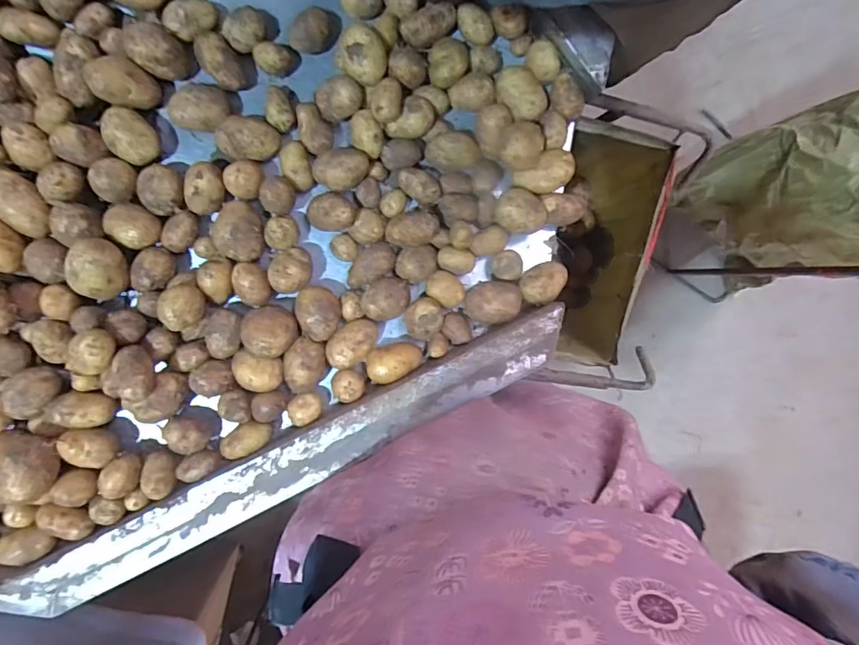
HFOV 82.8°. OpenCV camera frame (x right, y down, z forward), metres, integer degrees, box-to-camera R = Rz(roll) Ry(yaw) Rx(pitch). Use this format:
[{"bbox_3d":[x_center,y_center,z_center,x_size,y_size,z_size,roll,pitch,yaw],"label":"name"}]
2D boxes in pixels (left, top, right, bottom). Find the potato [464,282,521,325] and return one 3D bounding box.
[{"bbox_3d":[0.067,-0.021,0.514,0.060,0.039,0.044,0,95,-4],"label":"potato"}]

